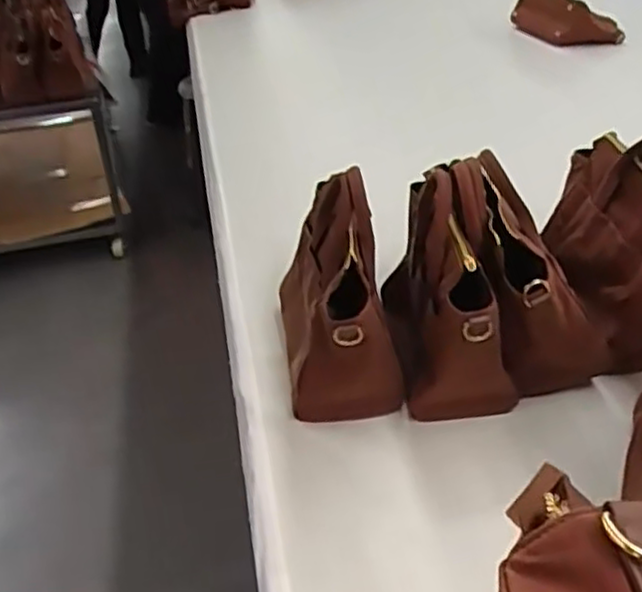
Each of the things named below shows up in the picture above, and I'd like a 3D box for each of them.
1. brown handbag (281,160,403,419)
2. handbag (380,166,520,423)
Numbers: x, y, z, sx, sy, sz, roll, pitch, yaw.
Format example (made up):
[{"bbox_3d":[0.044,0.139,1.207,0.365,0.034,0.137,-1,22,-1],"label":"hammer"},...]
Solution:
[{"bbox_3d":[0.017,-0.004,0.843,0.122,0.214,0.250,-6,35,-4],"label":"brown handbag"},{"bbox_3d":[0.147,-0.010,0.850,0.123,0.214,0.287,-3,35,0],"label":"handbag"}]

